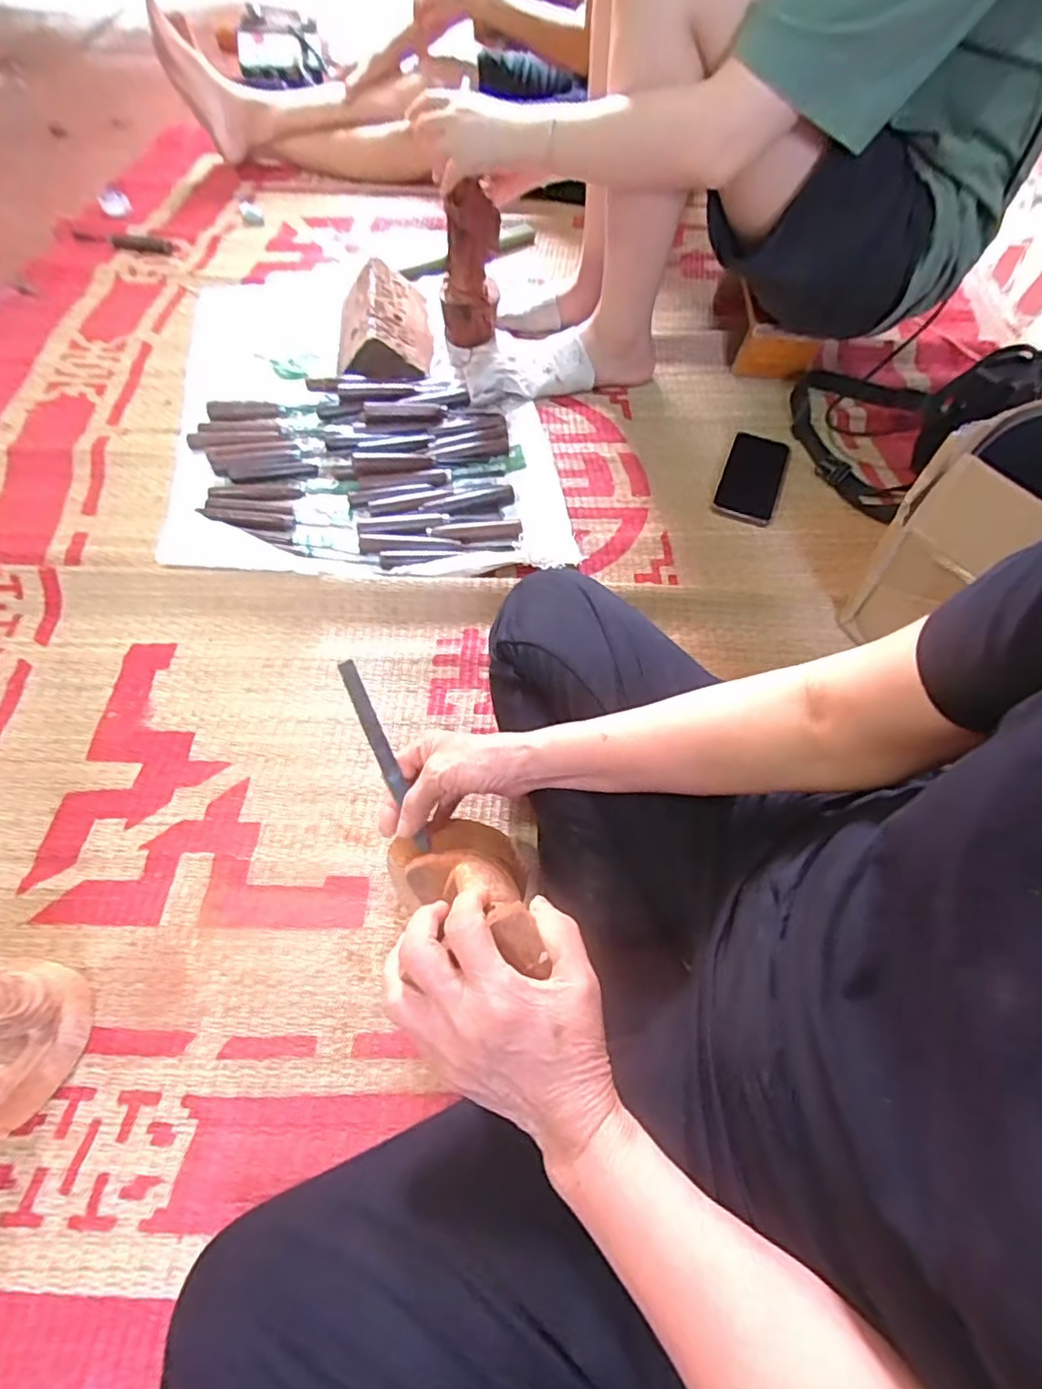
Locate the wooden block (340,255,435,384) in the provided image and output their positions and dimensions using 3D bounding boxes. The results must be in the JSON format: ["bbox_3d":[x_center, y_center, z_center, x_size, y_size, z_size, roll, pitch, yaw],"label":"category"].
[{"bbox_3d":[-0.201,-0.547,0.878,0.132,0.063,0.212,-7,63,-8],"label":"wooden block"}]

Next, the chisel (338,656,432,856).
[{"bbox_3d":[-0.107,0.048,0.475,0.015,0.010,0.158,-24,91,-16],"label":"chisel"}]

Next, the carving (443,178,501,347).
[{"bbox_3d":[-0.068,-0.569,0.818,0.078,0.207,0.064,-4,62,-6],"label":"carving"}]

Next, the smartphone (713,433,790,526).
[{"bbox_3d":[0.305,-0.288,0.797,0.075,0.008,0.160,20,62,7],"label":"smartphone"}]

